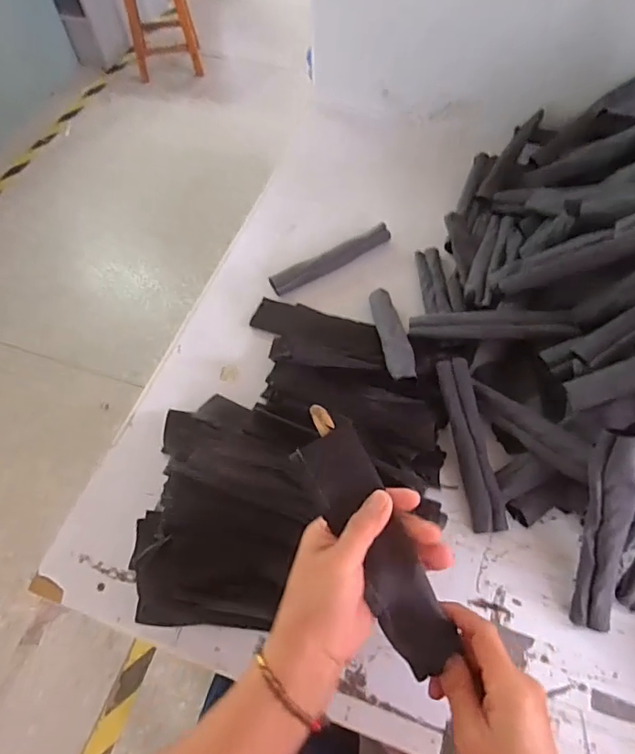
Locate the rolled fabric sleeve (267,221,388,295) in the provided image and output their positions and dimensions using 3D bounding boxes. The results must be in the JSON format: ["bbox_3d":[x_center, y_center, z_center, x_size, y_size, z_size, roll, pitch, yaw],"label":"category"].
[{"bbox_3d":[0.019,-0.168,0.721,0.182,0.028,0.026,-26,62,-14],"label":"rolled fabric sleeve"}]

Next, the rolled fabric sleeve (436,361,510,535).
[{"bbox_3d":[0.166,0.071,0.555,0.034,0.017,0.186,-9,76,-4],"label":"rolled fabric sleeve"}]

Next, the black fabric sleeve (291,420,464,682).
[{"bbox_3d":[0.043,0.125,0.376,0.048,0.009,0.179,-27,84,3],"label":"black fabric sleeve"}]

